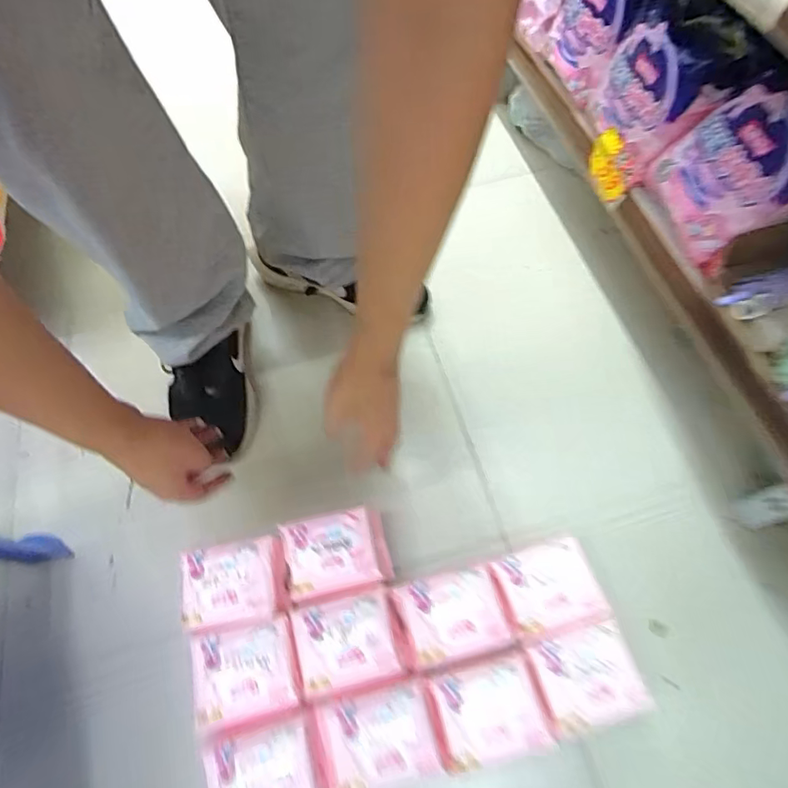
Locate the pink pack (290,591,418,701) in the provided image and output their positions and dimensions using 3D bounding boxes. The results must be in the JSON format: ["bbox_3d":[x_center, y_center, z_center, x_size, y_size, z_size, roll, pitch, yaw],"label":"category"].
[{"bbox_3d":[-0.043,0.254,0.527,0.109,0.036,0.081,-12,63,-6],"label":"pink pack"}]

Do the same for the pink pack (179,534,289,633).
[{"bbox_3d":[-0.174,0.208,0.563,0.106,0.045,0.088,-12,63,-6],"label":"pink pack"}]

